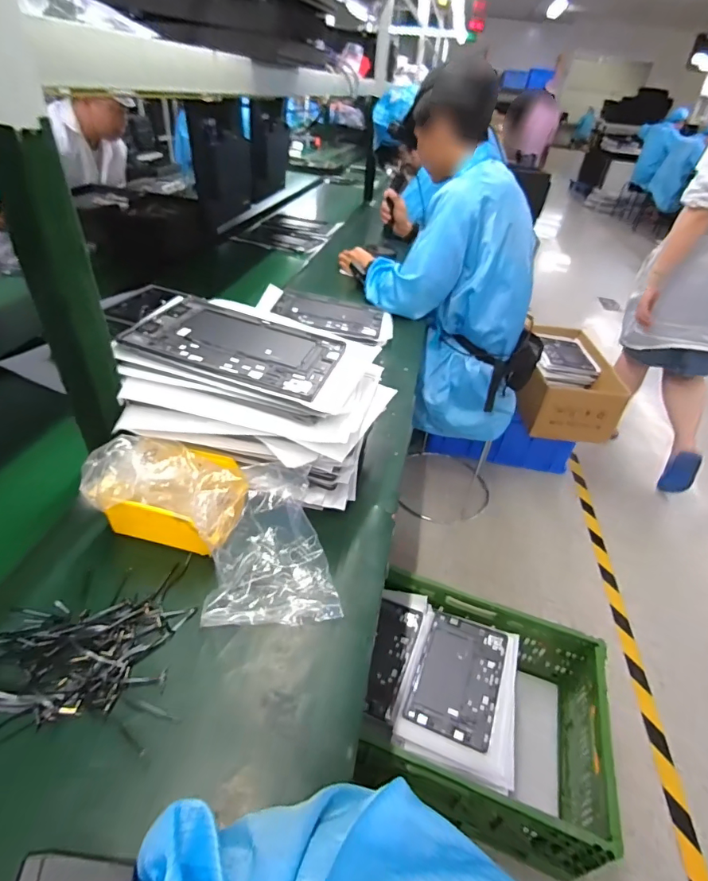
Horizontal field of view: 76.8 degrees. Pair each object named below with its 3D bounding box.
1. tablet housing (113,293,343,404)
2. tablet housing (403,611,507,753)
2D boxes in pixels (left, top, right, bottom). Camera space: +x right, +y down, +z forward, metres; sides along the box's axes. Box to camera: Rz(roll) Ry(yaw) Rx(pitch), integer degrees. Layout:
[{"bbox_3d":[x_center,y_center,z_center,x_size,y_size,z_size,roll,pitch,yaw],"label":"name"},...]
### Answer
[{"bbox_3d":[-0.150,-0.133,0.605,0.251,0.010,0.176,16,38,4],"label":"tablet housing"},{"bbox_3d":[0.225,0.498,0.957,0.165,0.008,0.256,14,38,20],"label":"tablet housing"}]

